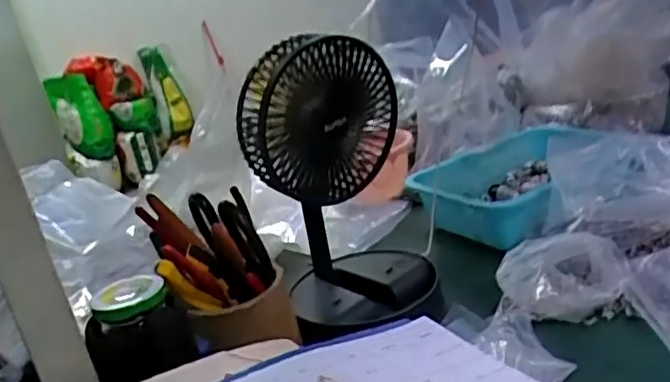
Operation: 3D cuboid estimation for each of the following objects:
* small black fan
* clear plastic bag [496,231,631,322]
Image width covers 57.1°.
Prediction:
[{"bbox_3d":[-0.001,-0.014,0.617,0.157,0.267,0.158,-13,18,0],"label":"small black fan"},{"bbox_3d":[0.209,0.077,0.569,0.107,0.057,0.071,-13,18,-1],"label":"clear plastic bag"}]

